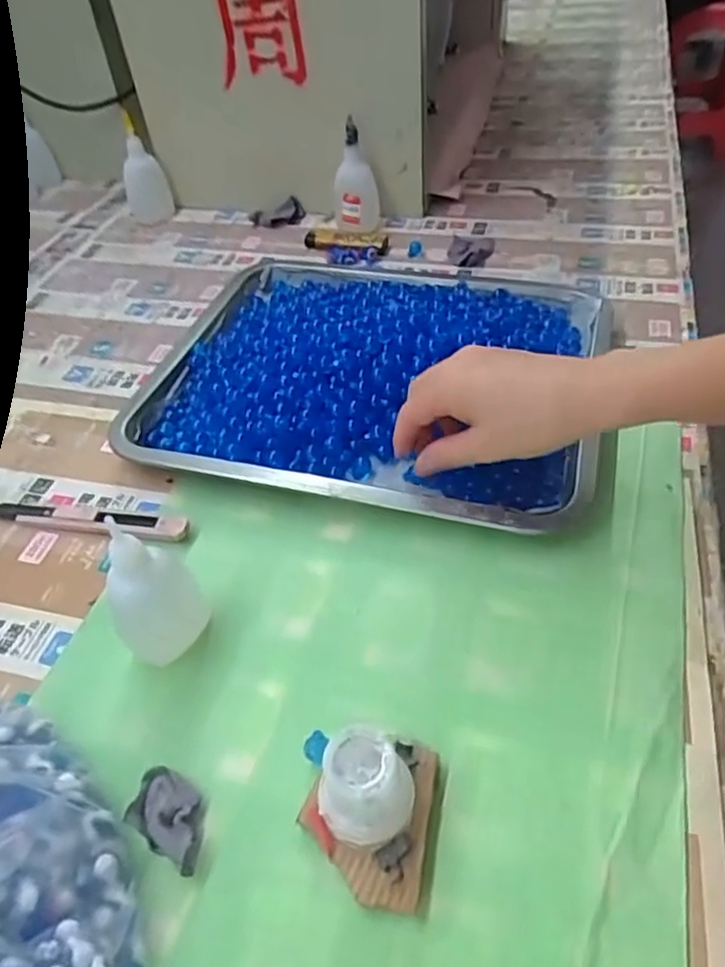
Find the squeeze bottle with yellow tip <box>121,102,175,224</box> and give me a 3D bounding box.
[{"bbox_3d":[-0.236,-0.334,0.692,0.041,0.097,0.035,-30,50,-21],"label":"squeeze bottle with yellow tip"}]

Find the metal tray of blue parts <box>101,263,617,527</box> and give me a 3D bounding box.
[{"bbox_3d":[-0.001,-0.094,0.467,0.331,0.048,0.264,9,48,16],"label":"metal tray of blue parts"}]

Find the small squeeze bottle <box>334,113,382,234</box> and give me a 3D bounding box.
[{"bbox_3d":[-0.008,-0.294,0.624,0.044,0.092,0.034,-5,46,2],"label":"small squeeze bottle"}]

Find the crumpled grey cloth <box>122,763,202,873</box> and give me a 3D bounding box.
[{"bbox_3d":[-0.081,0.139,0.276,0.042,0.015,0.027,25,54,28],"label":"crumpled grey cloth"}]

